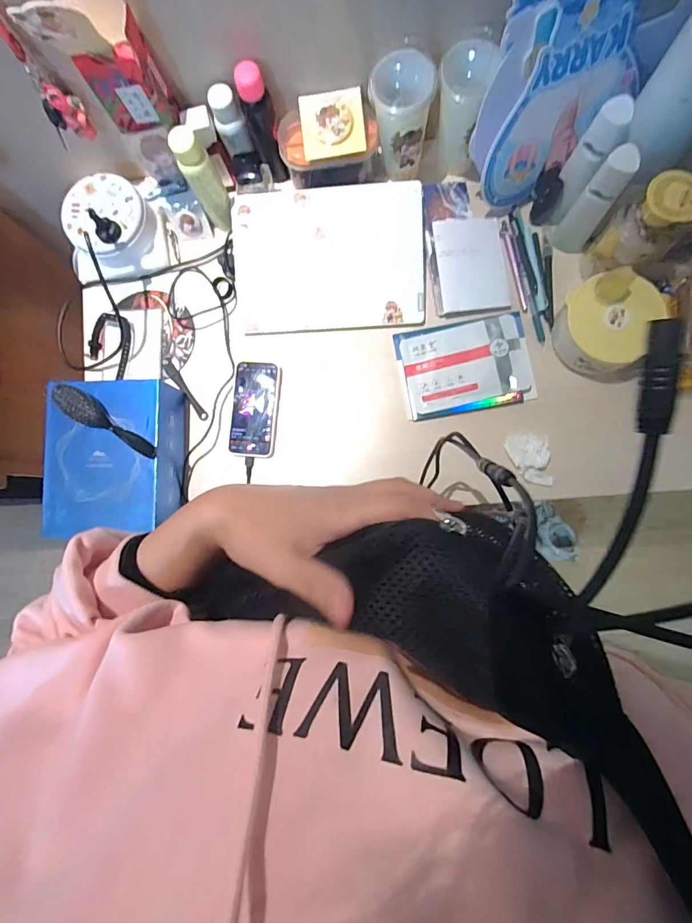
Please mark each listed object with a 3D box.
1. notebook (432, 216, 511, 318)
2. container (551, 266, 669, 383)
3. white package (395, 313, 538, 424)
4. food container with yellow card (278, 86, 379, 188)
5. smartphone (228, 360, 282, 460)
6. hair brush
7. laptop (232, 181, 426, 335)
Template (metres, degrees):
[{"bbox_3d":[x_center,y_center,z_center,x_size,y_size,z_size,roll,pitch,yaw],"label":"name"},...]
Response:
[{"bbox_3d":[0.196,-0.307,0.658,0.106,0.015,0.152,-4,85,4],"label":"notebook"},{"bbox_3d":[0.366,-0.188,0.594,0.119,0.101,0.119,0,85,4],"label":"container"},{"bbox_3d":[0.181,-0.146,0.641,0.192,0.013,0.138,-11,84,3],"label":"white package"},{"bbox_3d":[-0.026,-0.482,0.638,0.145,0.088,0.076,-6,85,4],"label":"food container with yellow card"},{"bbox_3d":[-0.145,-0.082,0.669,0.073,0.012,0.149,6,86,5],"label":"smartphone"},{"bbox_3d":[-0.339,-0.060,0.584,0.170,0.033,0.042,26,88,6],"label":"hair brush"},{"bbox_3d":[-0.028,-0.316,0.661,0.292,0.011,0.206,-2,98,6],"label":"laptop"}]

